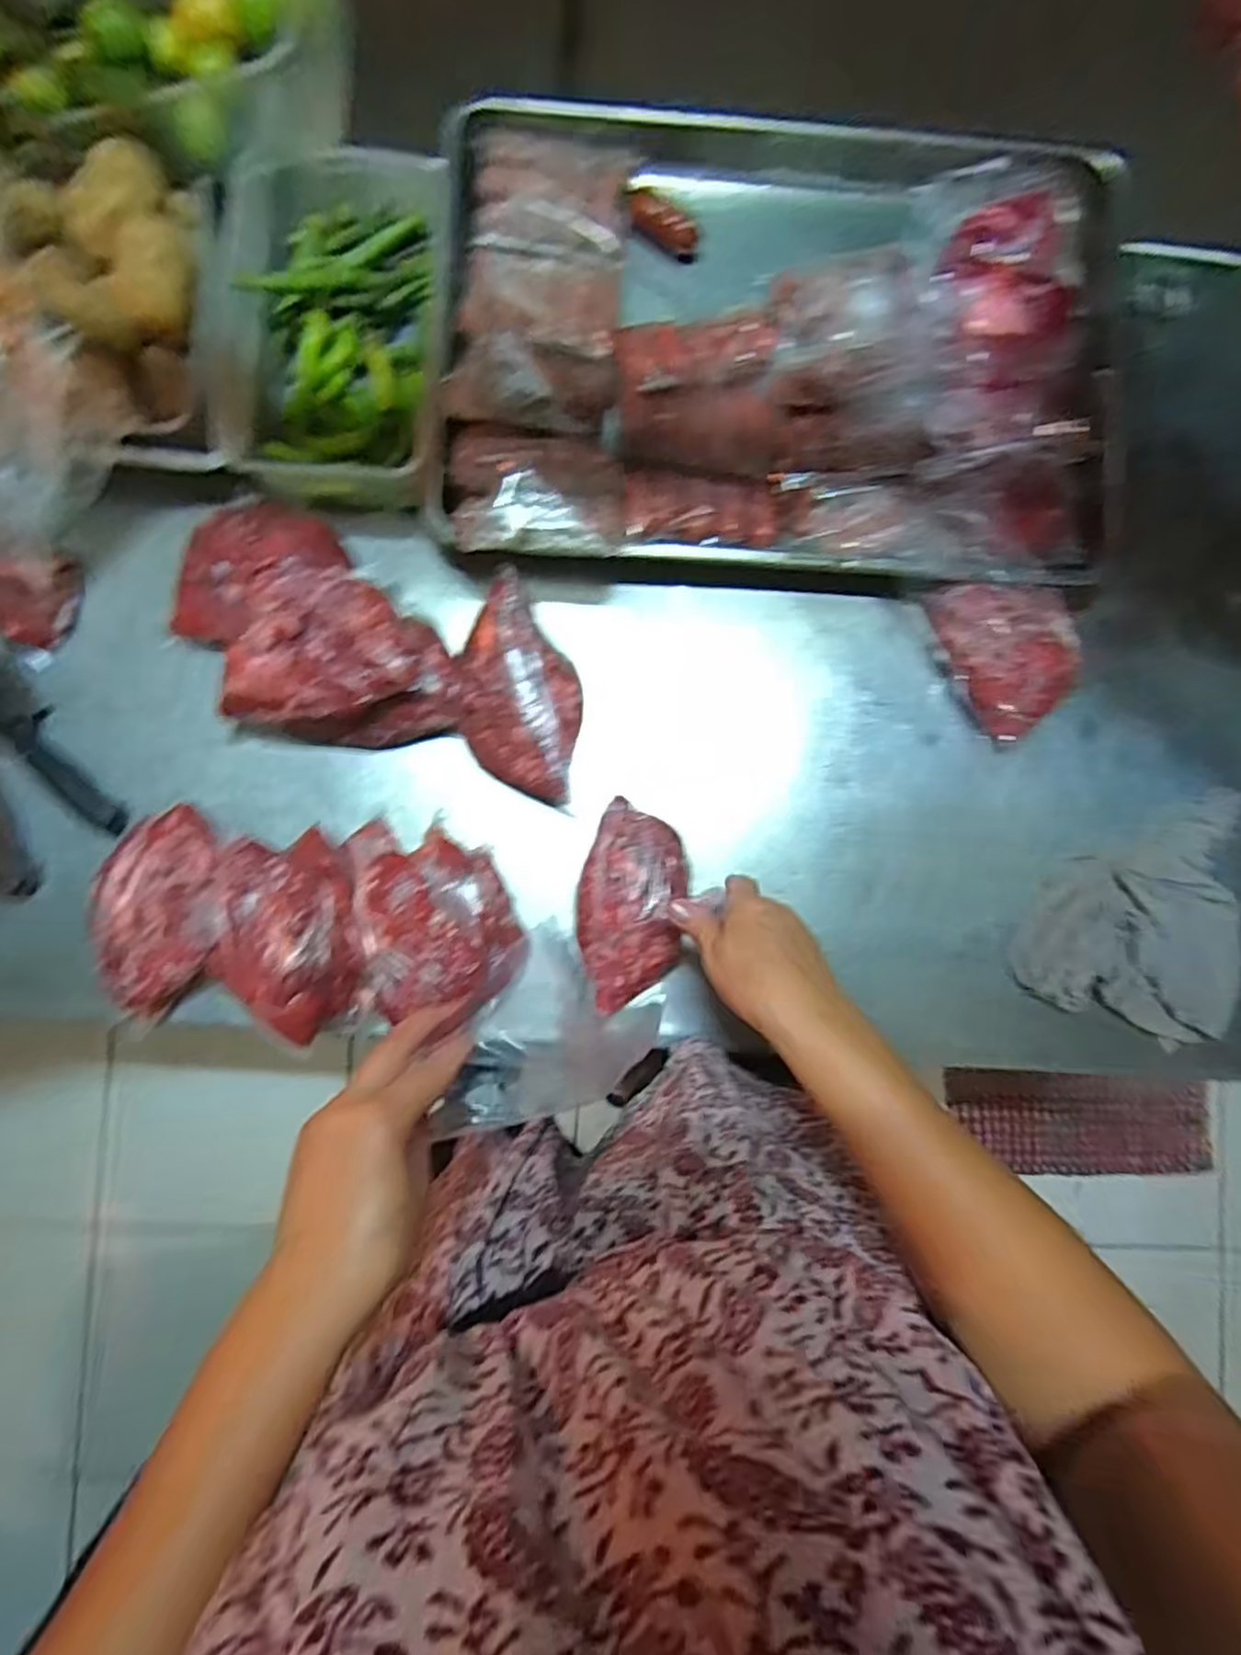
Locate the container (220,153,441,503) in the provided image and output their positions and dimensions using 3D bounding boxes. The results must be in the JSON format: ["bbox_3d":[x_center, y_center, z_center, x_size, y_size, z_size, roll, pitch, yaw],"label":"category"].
[{"bbox_3d":[-0.223,-0.397,0.570,0.159,0.064,0.256,4,88,-4],"label":"container"}]

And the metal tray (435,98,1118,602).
[{"bbox_3d":[0.142,-0.418,0.601,0.581,0.075,0.424,1,82,-3],"label":"metal tray"}]

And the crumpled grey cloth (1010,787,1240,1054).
[{"bbox_3d":[0.462,0.063,0.603,0.193,0.034,0.223,21,86,-3],"label":"crumpled grey cloth"}]

